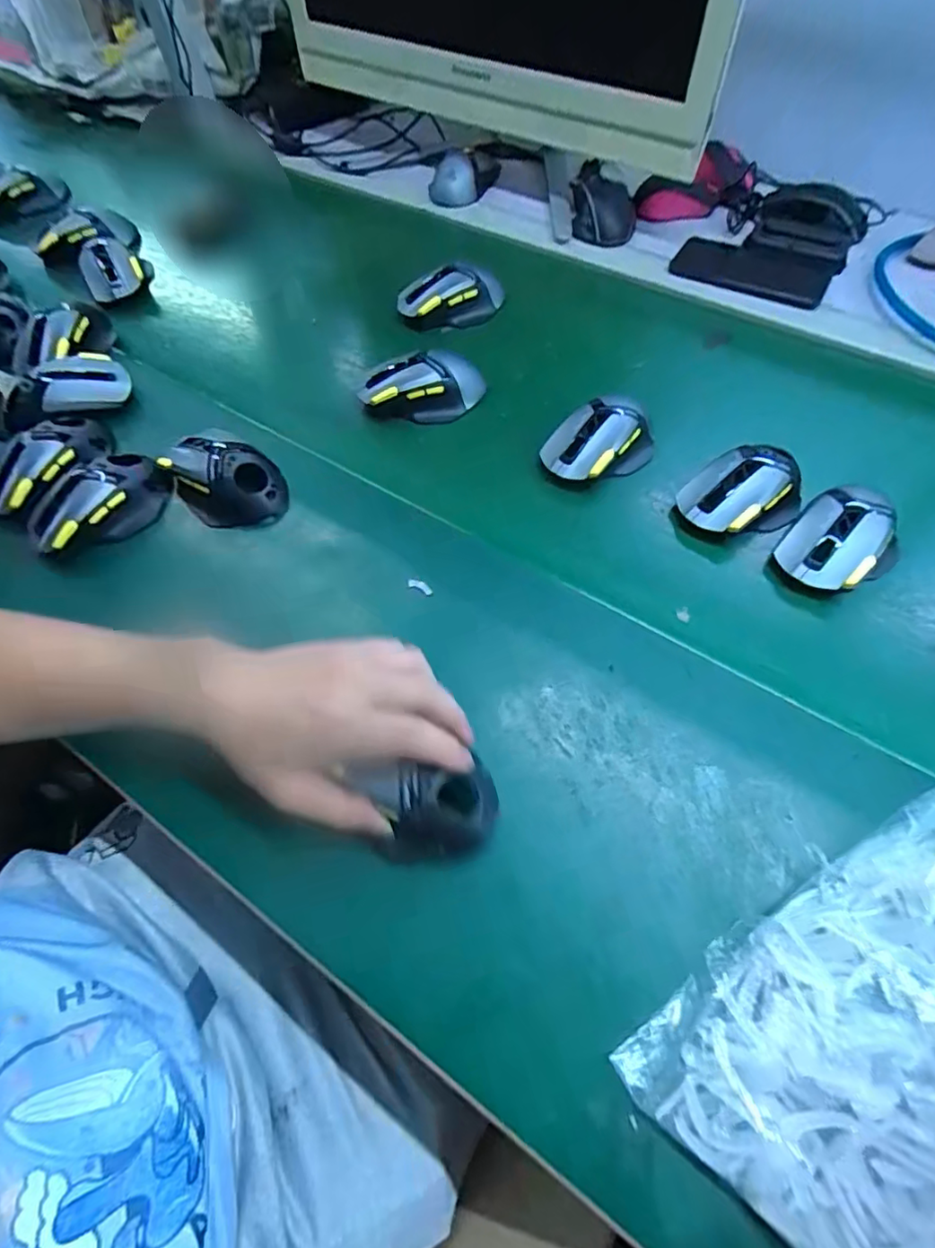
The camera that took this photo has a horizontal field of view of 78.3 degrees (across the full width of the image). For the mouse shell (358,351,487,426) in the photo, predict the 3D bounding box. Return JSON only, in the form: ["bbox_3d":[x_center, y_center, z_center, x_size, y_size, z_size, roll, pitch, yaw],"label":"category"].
[{"bbox_3d":[-0.043,-0.226,0.554,0.115,0.050,0.062,-5,61,0],"label":"mouse shell"}]

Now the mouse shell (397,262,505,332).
[{"bbox_3d":[-0.017,-0.356,0.621,0.113,0.040,0.054,-14,61,-4],"label":"mouse shell"}]

